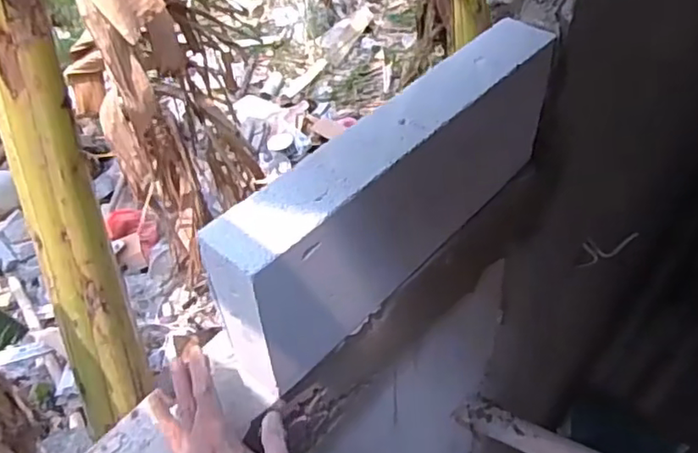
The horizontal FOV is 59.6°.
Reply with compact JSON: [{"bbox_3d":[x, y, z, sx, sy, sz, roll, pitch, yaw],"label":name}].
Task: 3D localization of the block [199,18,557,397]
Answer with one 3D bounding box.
[{"bbox_3d":[0.062,-0.042,0.698,0.077,0.197,0.488,33,56,30],"label":"block"}]

